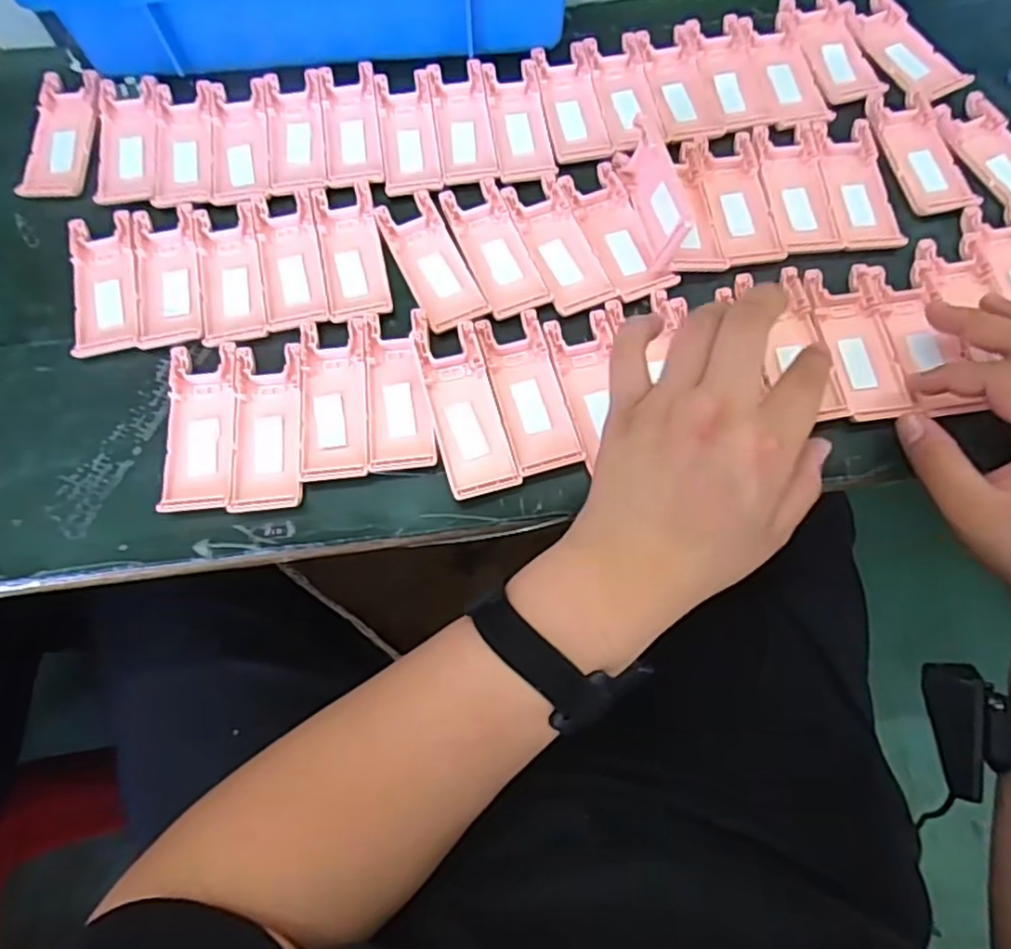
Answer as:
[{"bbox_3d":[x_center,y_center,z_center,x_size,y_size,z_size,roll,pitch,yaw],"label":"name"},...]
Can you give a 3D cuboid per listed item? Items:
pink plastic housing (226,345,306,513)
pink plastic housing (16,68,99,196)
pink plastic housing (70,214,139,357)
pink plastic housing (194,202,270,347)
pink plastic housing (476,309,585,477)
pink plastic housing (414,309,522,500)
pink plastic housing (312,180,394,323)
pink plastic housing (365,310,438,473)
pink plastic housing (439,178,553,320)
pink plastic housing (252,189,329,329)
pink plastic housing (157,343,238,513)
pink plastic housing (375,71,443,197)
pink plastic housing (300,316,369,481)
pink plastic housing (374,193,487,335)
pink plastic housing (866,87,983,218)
[{"bbox_3d":[-0.142,-0.029,0.405,0.042,0.012,0.105,-7,72,-1],"label":"pink plastic housing"},{"bbox_3d":[-0.314,-0.241,0.487,0.042,0.008,0.104,0,72,2],"label":"pink plastic housing"},{"bbox_3d":[-0.260,-0.124,0.445,0.038,0.009,0.103,-13,72,-3],"label":"pink plastic housing"},{"bbox_3d":[-0.179,-0.130,0.443,0.040,0.009,0.105,-13,72,-3],"label":"pink plastic housing"},{"bbox_3d":[0.014,-0.050,0.412,0.038,0.008,0.103,-16,72,-4],"label":"pink plastic housing"},{"bbox_3d":[-0.027,-0.047,0.408,0.039,0.015,0.123,-16,72,-4],"label":"pink plastic housing"},{"bbox_3d":[-0.101,-0.146,0.449,0.041,0.007,0.103,-11,72,-2],"label":"pink plastic housing"},{"bbox_3d":[-0.064,-0.053,0.412,0.039,0.015,0.103,-6,72,0],"label":"pink plastic housing"},{"bbox_3d":[-0.006,-0.148,0.451,0.041,0.007,0.104,-22,73,-5],"label":"pink plastic housing"},{"bbox_3d":[-0.141,-0.139,0.448,0.039,0.008,0.101,-12,72,-2],"label":"pink plastic housing"},{"bbox_3d":[-0.181,-0.028,0.407,0.040,0.012,0.105,-6,72,-1],"label":"pink plastic housing"},{"bbox_3d":[-0.068,-0.238,0.483,0.039,0.009,0.106,-8,72,-1],"label":"pink plastic housing"},{"bbox_3d":[-0.103,-0.046,0.413,0.039,0.010,0.104,-6,72,0],"label":"pink plastic housing"},{"bbox_3d":[-0.047,-0.139,0.447,0.039,0.007,0.104,-23,73,-6],"label":"pink plastic housing"},{"bbox_3d":[0.286,-0.222,0.471,0.046,0.009,0.104,-13,72,-3],"label":"pink plastic housing"}]

